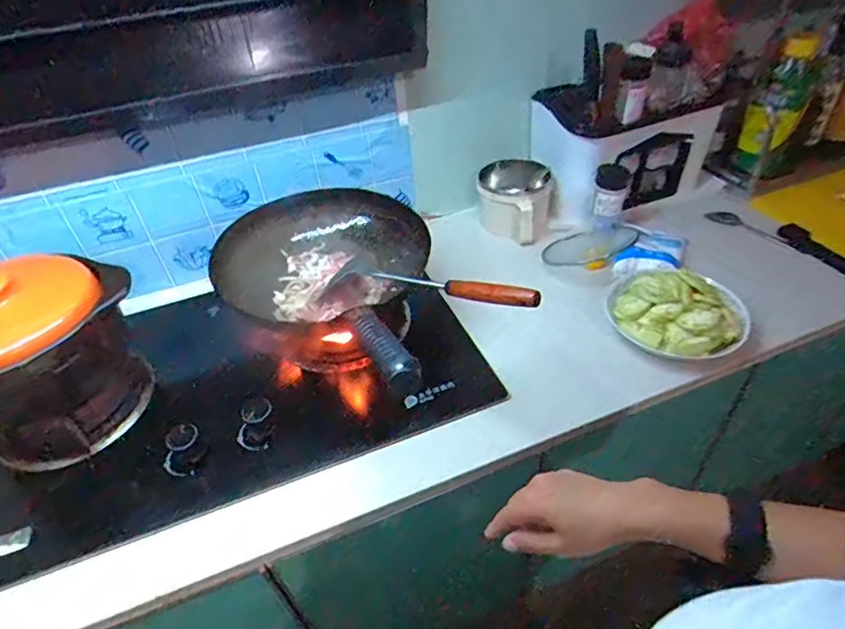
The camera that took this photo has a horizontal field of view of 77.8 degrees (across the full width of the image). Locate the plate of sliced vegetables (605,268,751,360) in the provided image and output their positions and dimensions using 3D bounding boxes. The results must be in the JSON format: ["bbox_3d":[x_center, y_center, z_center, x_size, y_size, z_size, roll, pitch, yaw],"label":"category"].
[{"bbox_3d":[0.367,-0.004,0.758,0.181,0.078,0.144,21,48,26],"label":"plate of sliced vegetables"}]

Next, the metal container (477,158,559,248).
[{"bbox_3d":[0.175,-0.212,0.977,0.139,0.102,0.134,4,43,10],"label":"metal container"}]

